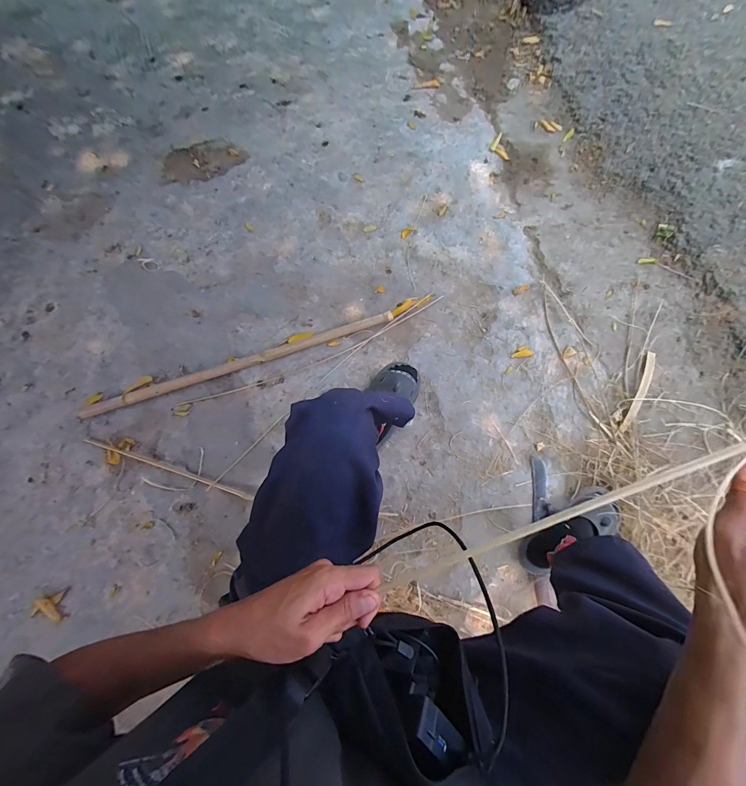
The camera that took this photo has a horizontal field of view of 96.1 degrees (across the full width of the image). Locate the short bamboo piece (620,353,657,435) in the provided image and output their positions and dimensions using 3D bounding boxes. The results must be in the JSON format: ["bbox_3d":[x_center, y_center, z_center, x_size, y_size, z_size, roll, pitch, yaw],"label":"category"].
[{"bbox_3d":[0.754,-0.002,0.944,0.030,0.022,0.253,27,76,8],"label":"short bamboo piece"}]

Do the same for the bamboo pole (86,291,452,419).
[{"bbox_3d":[-0.306,-0.117,0.981,1.064,0.029,0.051,-19,75,-5],"label":"bamboo pole"}]

